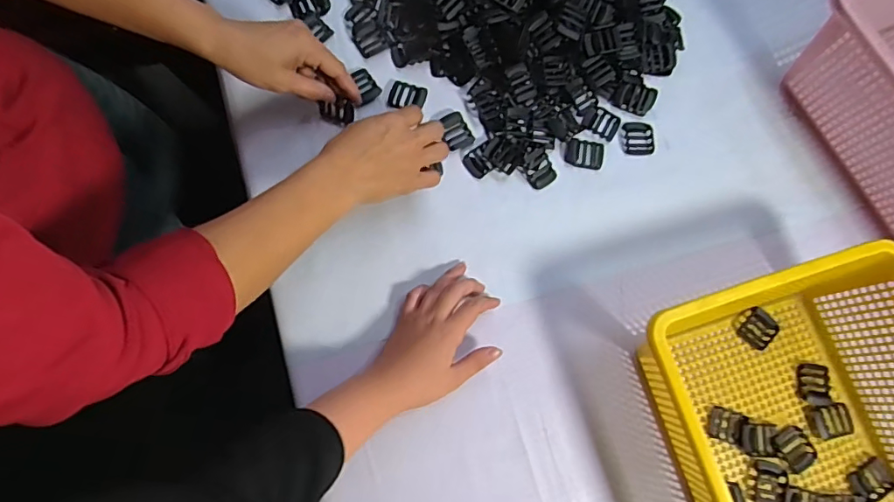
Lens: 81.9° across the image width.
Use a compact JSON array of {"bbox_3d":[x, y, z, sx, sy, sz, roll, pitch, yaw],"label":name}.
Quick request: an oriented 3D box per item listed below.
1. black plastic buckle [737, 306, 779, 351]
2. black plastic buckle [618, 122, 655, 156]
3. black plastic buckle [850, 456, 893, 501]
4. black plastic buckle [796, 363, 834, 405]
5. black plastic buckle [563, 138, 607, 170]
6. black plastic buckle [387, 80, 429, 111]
[{"bbox_3d":[0.303,0.074,0.501,0.034,0.009,0.036,42,77,6],"label":"black plastic buckle"},{"bbox_3d":[0.201,-0.120,0.544,0.033,0.006,0.036,2,76,-4],"label":"black plastic buckle"},{"bbox_3d":[0.392,0.210,0.475,0.034,0.009,0.032,-42,75,4],"label":"black plastic buckle"},{"bbox_3d":[0.351,0.127,0.493,0.032,0.014,0.038,-6,77,-6],"label":"black plastic buckle"},{"bbox_3d":[0.144,-0.102,0.539,0.040,0.004,0.029,12,75,-1],"label":"black plastic buckle"},{"bbox_3d":[-0.041,-0.162,0.538,0.038,0.005,0.029,18,75,0],"label":"black plastic buckle"}]

